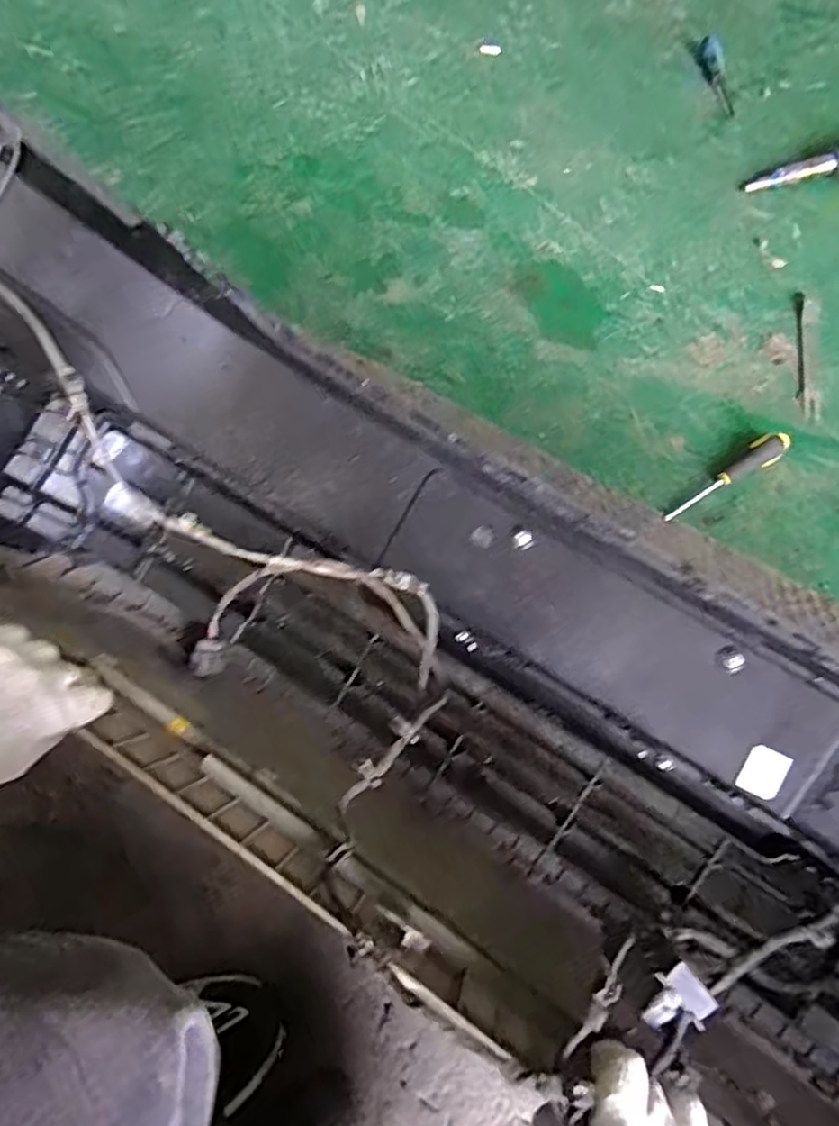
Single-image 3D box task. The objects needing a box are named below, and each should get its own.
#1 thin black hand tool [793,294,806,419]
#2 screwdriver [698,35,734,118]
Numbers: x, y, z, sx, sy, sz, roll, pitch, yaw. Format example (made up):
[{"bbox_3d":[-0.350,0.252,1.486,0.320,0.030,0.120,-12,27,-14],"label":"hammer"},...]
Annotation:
[{"bbox_3d":[0.562,-0.314,1.032,0.017,0.010,0.246,13,66,5],"label":"thin black hand tool"},{"bbox_3d":[0.573,-0.932,1.330,0.042,0.024,0.207,-4,66,-3],"label":"screwdriver"}]

